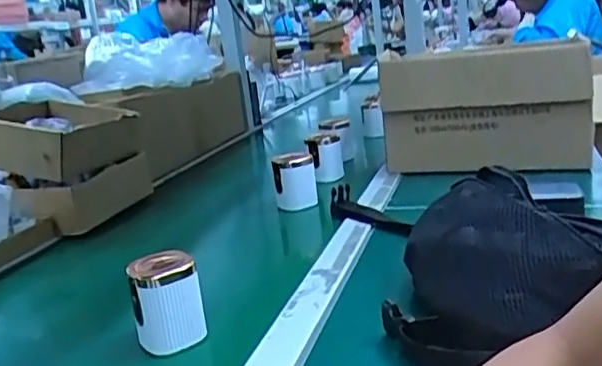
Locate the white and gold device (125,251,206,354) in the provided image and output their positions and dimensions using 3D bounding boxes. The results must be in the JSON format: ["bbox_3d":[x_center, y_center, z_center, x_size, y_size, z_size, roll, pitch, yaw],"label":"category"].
[{"bbox_3d":[-0.117,0.103,0.548,0.058,0.074,0.047,-11,15,-19],"label":"white and gold device"}]

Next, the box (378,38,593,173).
[{"bbox_3d":[0.283,-0.119,0.976,0.298,0.175,0.093,-1,15,19],"label":"box"}]

